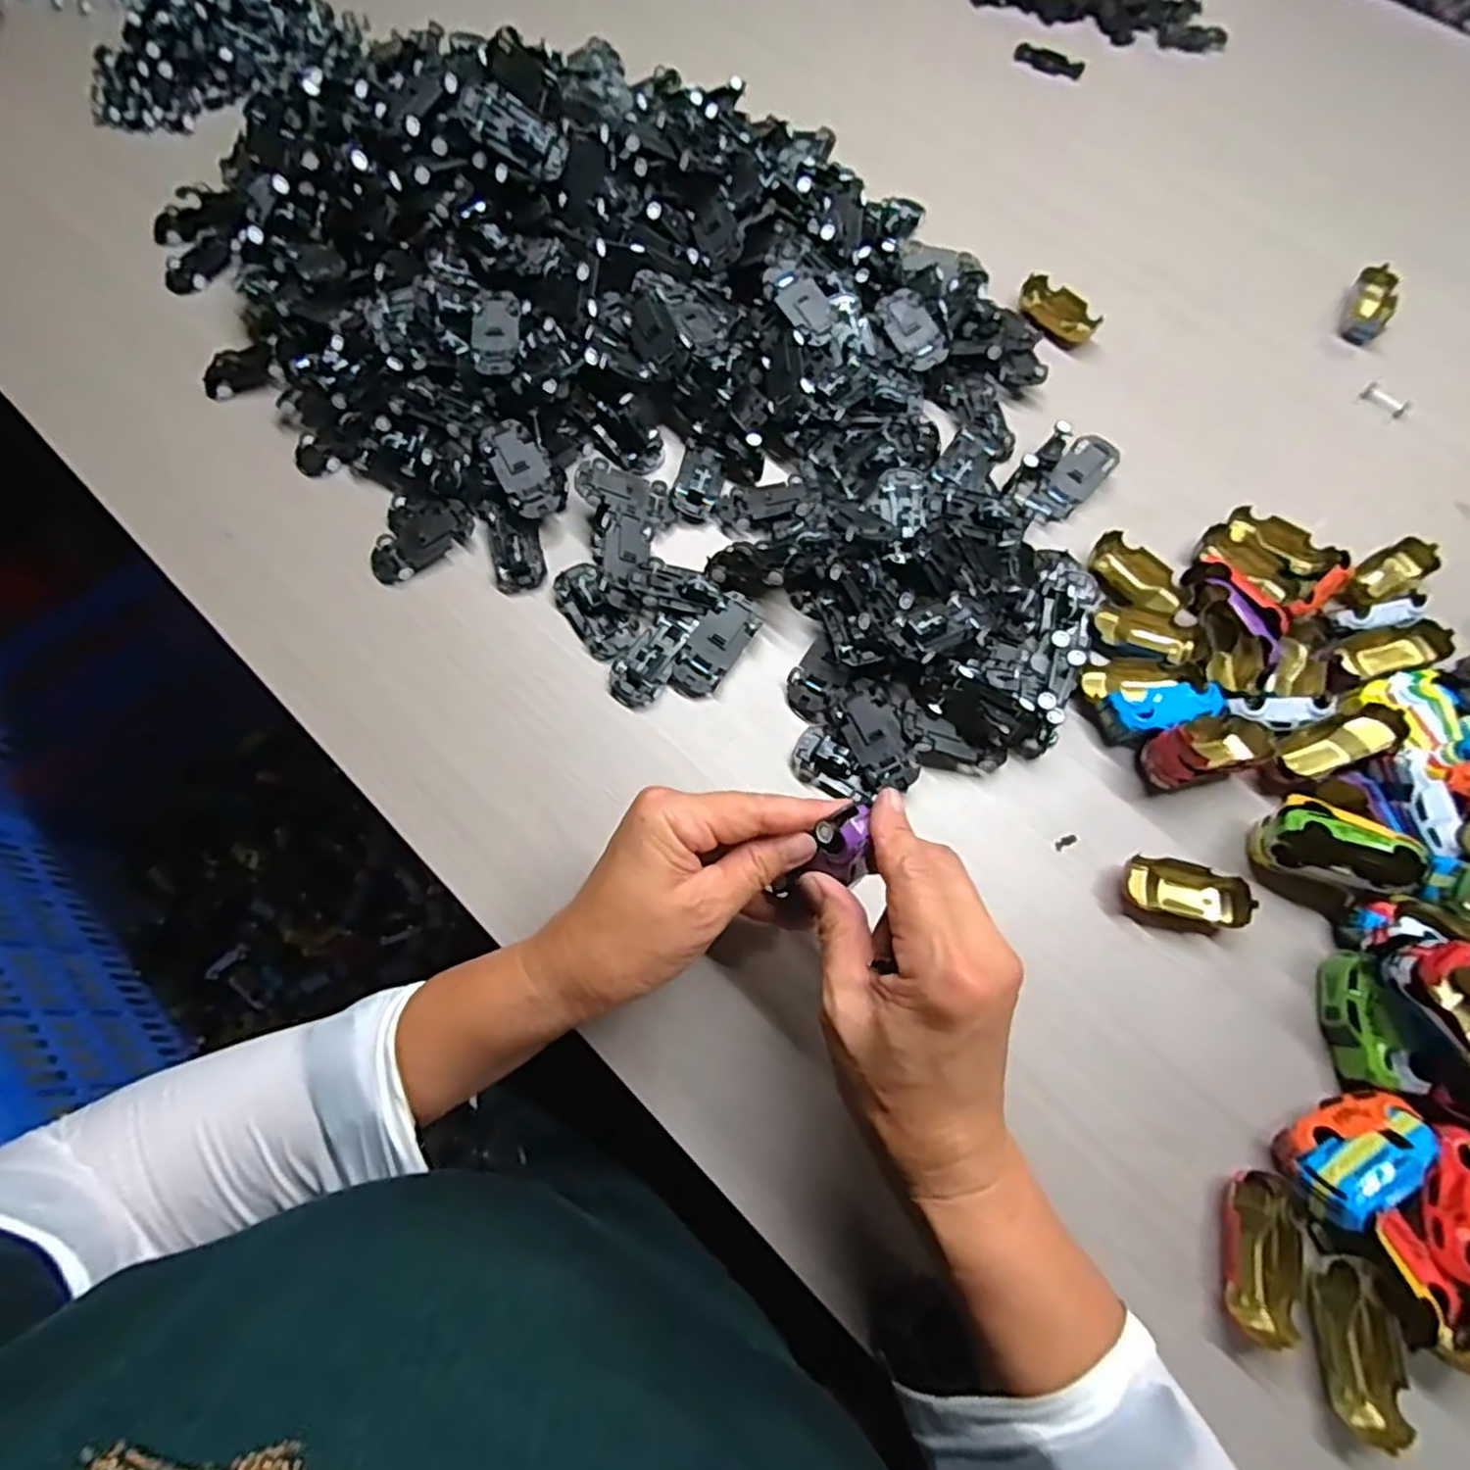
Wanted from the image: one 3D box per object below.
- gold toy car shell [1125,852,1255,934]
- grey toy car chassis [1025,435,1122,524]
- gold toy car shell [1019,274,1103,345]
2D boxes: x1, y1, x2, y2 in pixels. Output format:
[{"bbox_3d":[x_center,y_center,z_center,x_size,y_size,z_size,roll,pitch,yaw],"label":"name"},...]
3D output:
[{"bbox_3d":[0.238,0.086,0.375,0.061,0.017,0.034,13,69,2],"label":"gold toy car shell"},{"bbox_3d":[0.225,-0.170,0.469,0.030,0.011,0.070,44,86,13],"label":"grey toy car chassis"},{"bbox_3d":[0.241,-0.316,0.527,0.061,0.021,0.027,39,72,12],"label":"gold toy car shell"}]

